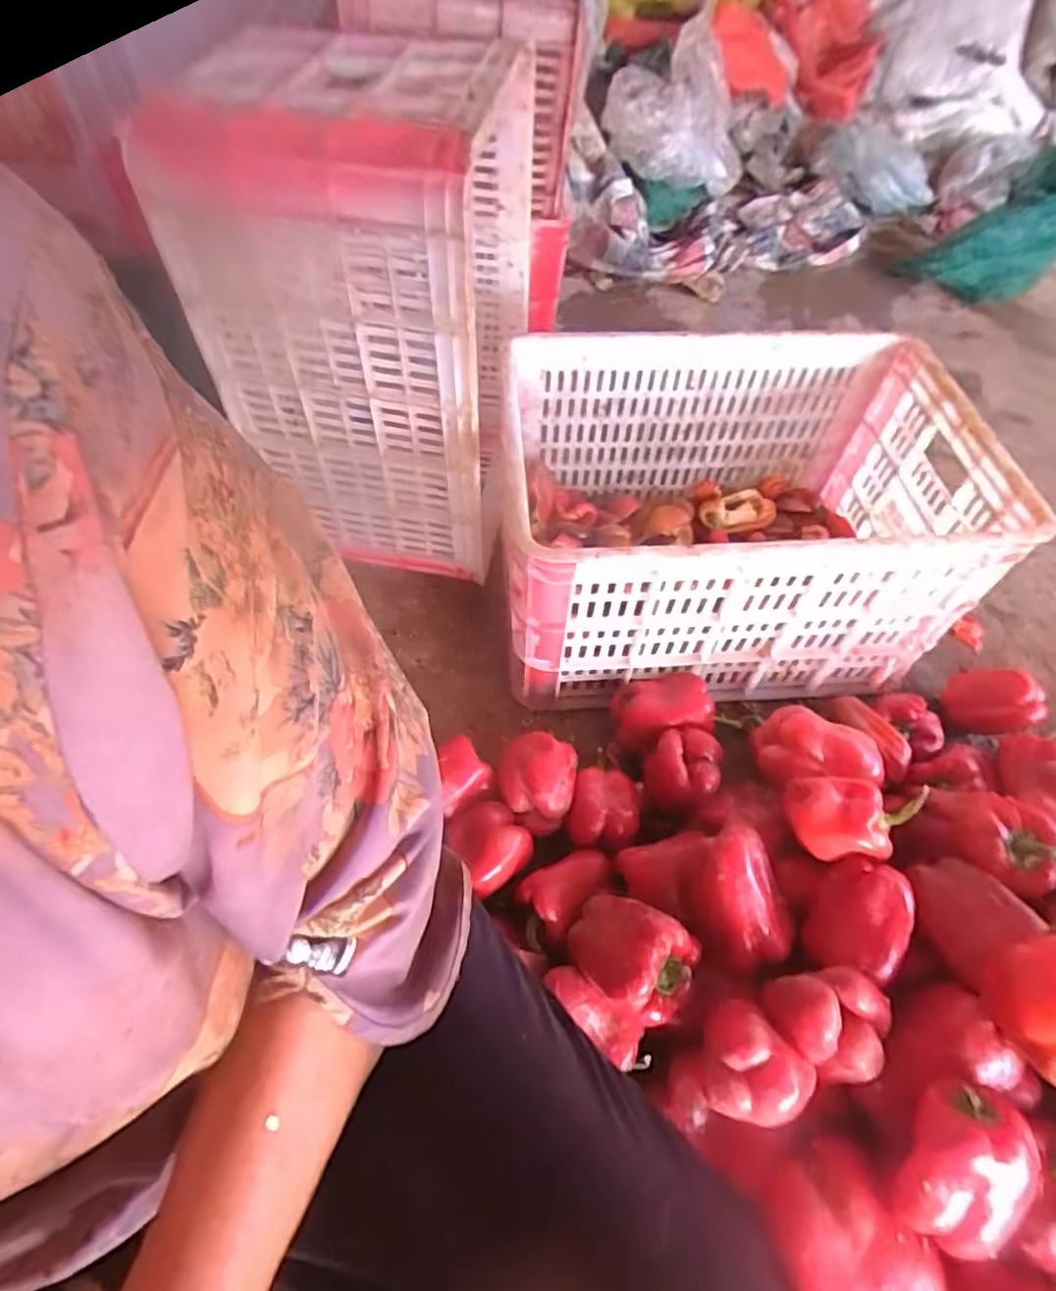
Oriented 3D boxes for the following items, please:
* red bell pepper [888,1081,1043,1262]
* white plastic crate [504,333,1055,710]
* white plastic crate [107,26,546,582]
[{"bbox_3d":[0.308,0.370,0.460,0.071,0.055,0.103,27,97,22],"label":"red bell pepper"},{"bbox_3d":[0.228,-0.153,0.794,0.496,0.284,0.370,-4,58,-4],"label":"white plastic crate"},{"bbox_3d":[-0.157,-0.376,0.782,0.303,0.480,0.356,3,58,0],"label":"white plastic crate"}]

